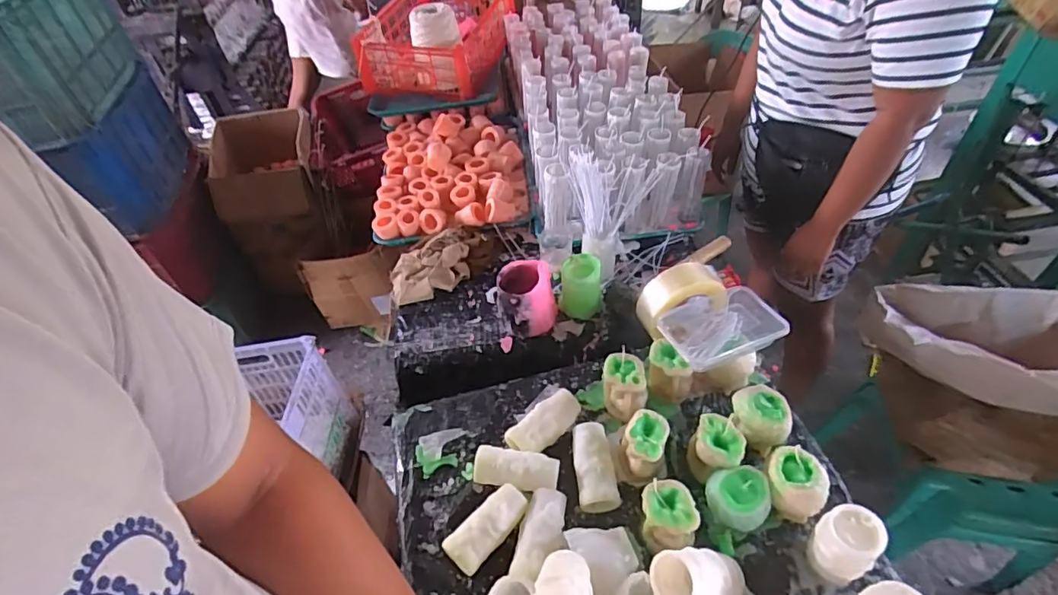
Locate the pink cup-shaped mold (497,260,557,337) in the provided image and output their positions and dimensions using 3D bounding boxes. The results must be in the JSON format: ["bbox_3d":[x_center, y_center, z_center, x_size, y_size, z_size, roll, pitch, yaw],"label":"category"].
[{"bbox_3d":[-0.001,0.001,0.902,0.093,0.100,0.082,-6,47,0],"label":"pink cup-shaped mold"}]

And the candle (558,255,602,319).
[{"bbox_3d":[0.087,-0.018,0.922,0.068,0.087,0.072,-4,47,2],"label":"candle"}]

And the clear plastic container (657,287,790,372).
[{"bbox_3d":[0.275,0.042,0.780,0.157,0.035,0.111,-17,48,-10],"label":"clear plastic container"}]

